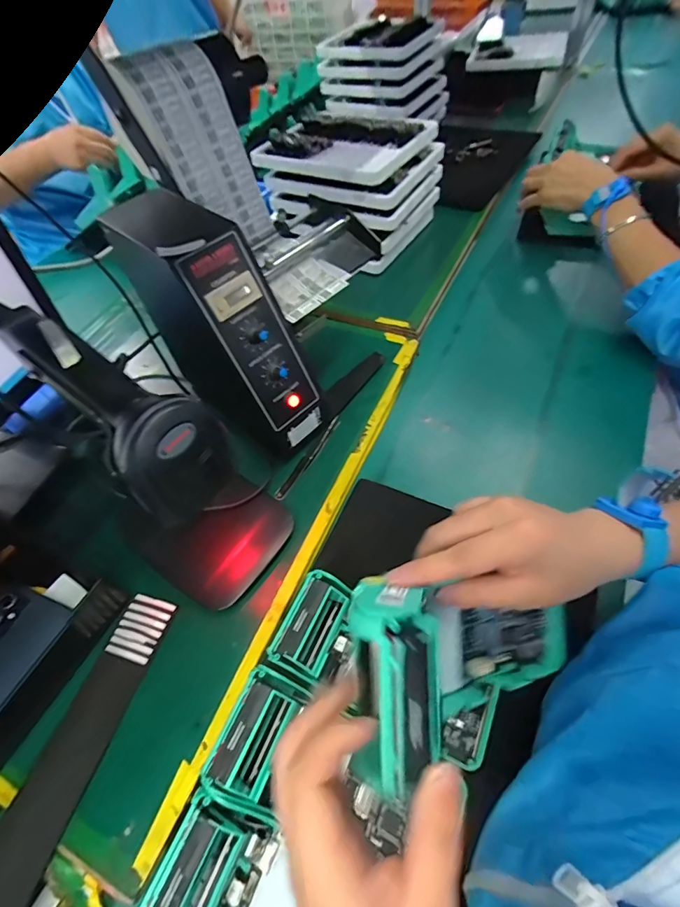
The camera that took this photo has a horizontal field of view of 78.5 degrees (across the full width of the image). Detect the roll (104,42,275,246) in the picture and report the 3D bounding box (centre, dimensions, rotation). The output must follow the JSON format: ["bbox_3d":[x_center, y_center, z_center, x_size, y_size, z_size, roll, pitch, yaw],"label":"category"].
[{"bbox_3d":[-0.127,-0.284,0.396,0.080,0.161,0.023,-37,38,-17],"label":"roll"}]

